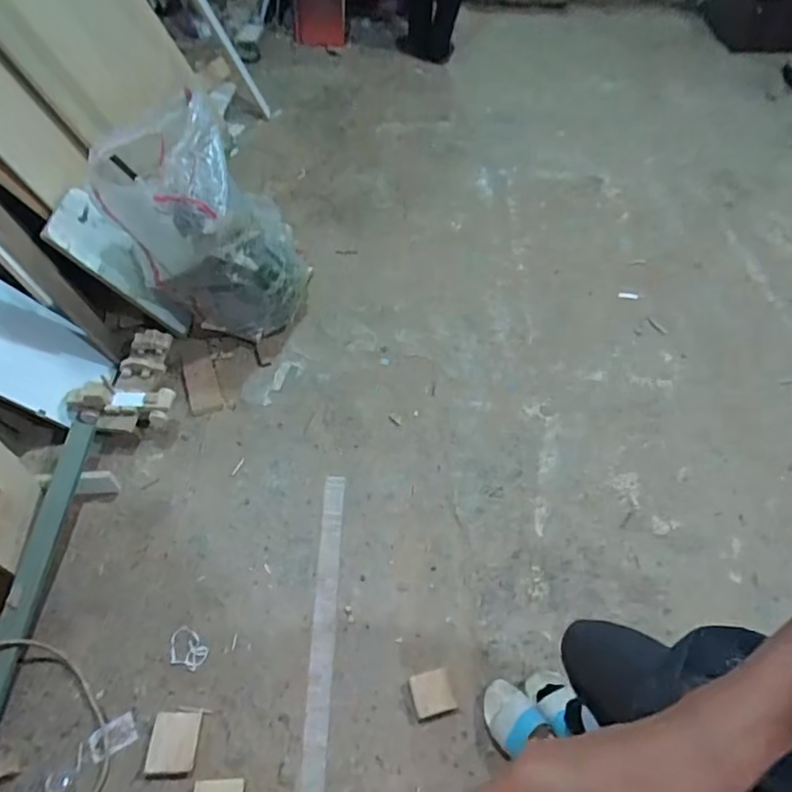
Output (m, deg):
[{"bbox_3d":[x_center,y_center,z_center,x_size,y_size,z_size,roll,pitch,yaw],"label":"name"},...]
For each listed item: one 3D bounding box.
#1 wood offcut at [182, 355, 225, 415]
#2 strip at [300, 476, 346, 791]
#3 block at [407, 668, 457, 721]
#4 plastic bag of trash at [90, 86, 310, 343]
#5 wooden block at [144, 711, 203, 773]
[{"bbox_3d":[-0.563,-0.035,1.622,0.094,0.017,0.180,-8,67,-31],"label":"wood offcut"},{"bbox_3d":[-0.071,0.320,0.485,0.025,0.019,0.543,2,55,-2],"label":"strip"},{"bbox_3d":[0.080,0.643,1.210,0.085,0.011,0.086,-11,55,-11],"label":"block"},{"bbox_3d":[-0.473,-0.420,1.513,0.485,0.581,0.276,-16,56,-14],"label":"plastic bag of trash"},{"bbox_3d":[-0.451,0.700,1.133,0.095,0.013,0.105,0,54,-2],"label":"wooden block"}]

